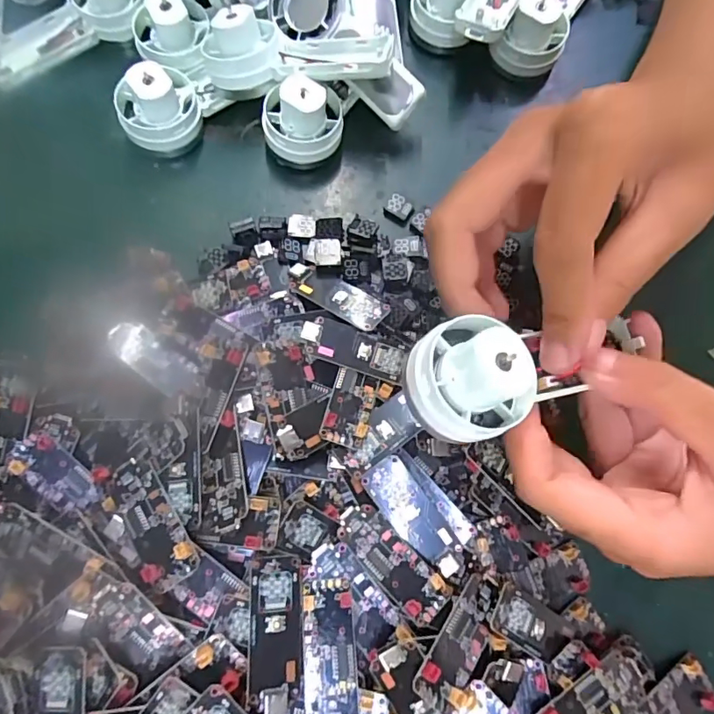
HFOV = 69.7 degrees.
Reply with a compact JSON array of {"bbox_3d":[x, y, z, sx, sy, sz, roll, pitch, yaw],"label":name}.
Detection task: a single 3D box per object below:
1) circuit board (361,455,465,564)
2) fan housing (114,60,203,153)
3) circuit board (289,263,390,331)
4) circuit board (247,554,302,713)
[{"bbox_3d":[0.023,0.063,0.210,0.019,0.005,0.046,-41,80,-9],"label":"circuit board"},{"bbox_3d":[-0.097,-0.122,0.252,0.038,0.030,0.030,-28,78,-6],"label":"fan housing"},{"bbox_3d":[-0.010,-0.029,0.239,0.050,0.004,0.018,30,63,18],"label":"circuit board"},{"bbox_3d":[-0.030,0.100,0.186,0.017,0.007,0.050,-1,76,0],"label":"circuit board"}]

